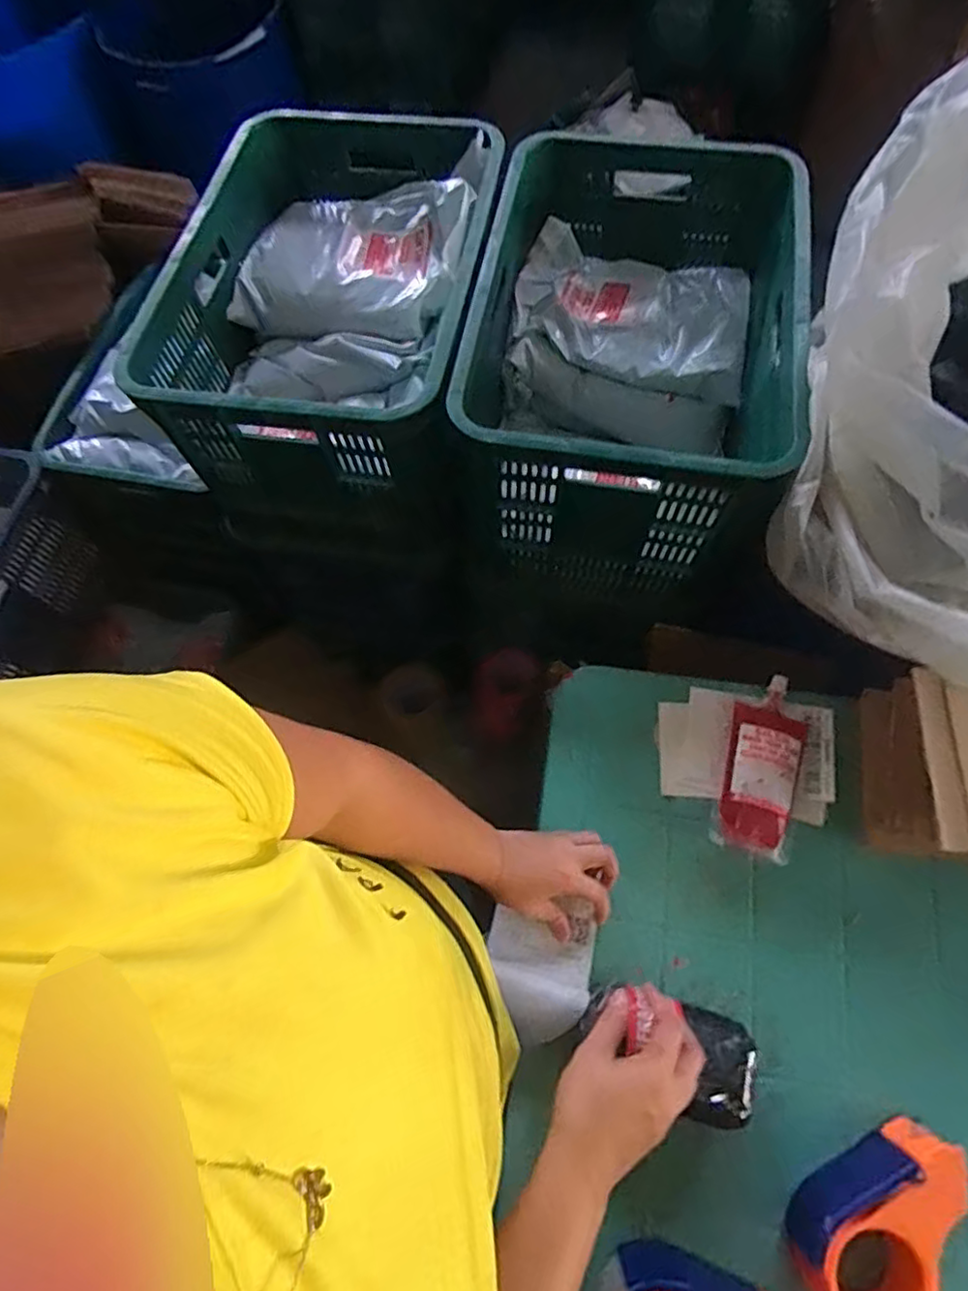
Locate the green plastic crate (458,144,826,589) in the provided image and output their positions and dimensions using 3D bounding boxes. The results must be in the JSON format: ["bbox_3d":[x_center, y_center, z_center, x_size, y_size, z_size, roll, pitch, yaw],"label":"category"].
[{"bbox_3d":[0.190,-0.394,0.824,0.379,0.247,0.562,12,68,8],"label":"green plastic crate"}]

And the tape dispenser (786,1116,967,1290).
[{"bbox_3d":[0.334,0.485,0.504,0.153,0.068,0.111,-22,68,-6],"label":"tape dispenser"}]

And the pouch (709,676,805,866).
[{"bbox_3d":[0.295,0.125,0.648,0.076,0.032,0.186,16,69,9],"label":"pouch"}]

